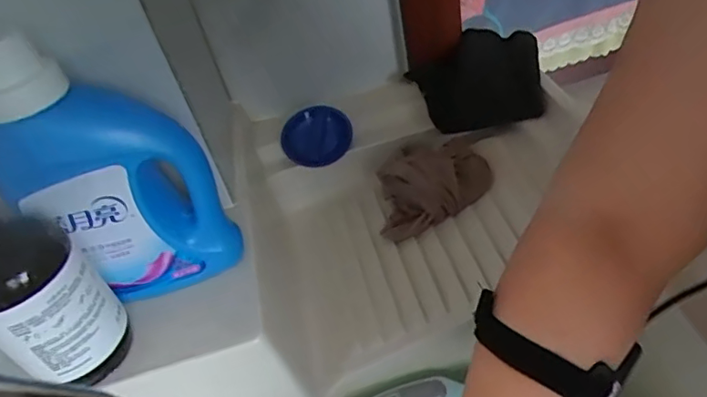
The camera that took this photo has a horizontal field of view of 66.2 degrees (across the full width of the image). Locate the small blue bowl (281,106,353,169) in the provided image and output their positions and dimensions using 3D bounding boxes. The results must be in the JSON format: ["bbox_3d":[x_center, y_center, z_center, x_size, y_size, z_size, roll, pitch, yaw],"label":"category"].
[{"bbox_3d":[-0.044,-0.075,0.657,0.084,0.013,0.074,-18,77,-3],"label":"small blue bowl"}]

